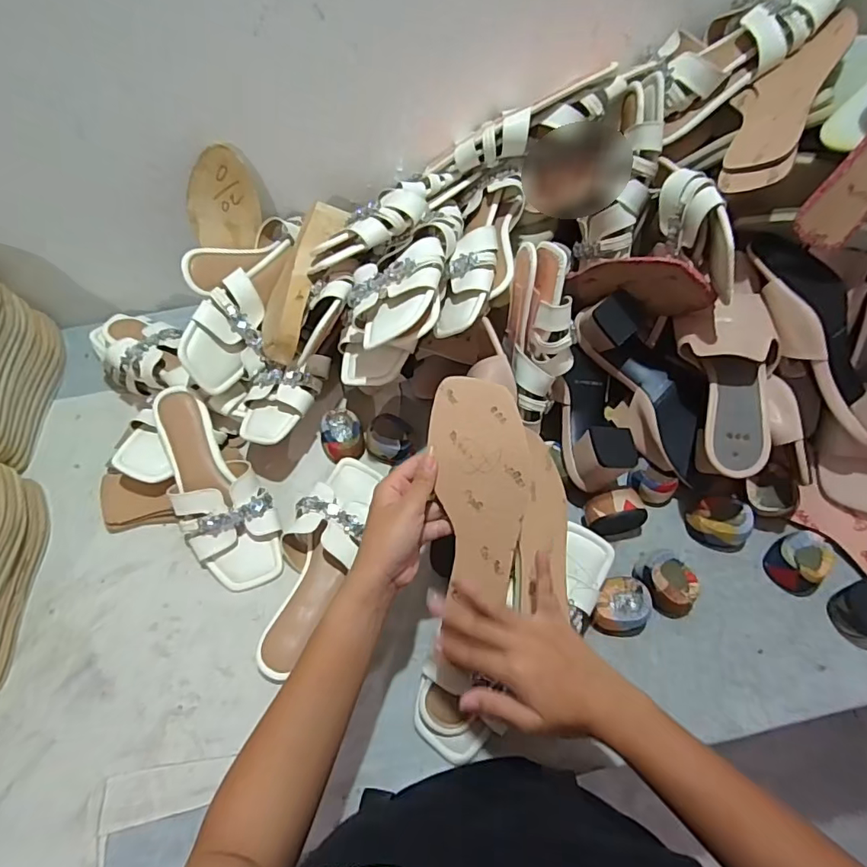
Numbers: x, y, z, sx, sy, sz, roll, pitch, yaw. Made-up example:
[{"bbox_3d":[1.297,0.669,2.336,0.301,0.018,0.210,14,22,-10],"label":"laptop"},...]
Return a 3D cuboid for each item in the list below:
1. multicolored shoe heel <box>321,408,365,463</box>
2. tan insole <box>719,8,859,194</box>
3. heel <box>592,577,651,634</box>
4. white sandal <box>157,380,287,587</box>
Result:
[{"bbox_3d":[-0.113,0.003,0.627,0.052,0.039,0.058,-14,61,-5],"label":"multicolored shoe heel"},{"bbox_3d":[0.336,-0.324,0.499,0.083,0.015,0.233,15,68,49],"label":"tan insole"},{"bbox_3d":[0.193,0.178,0.523,0.050,0.035,0.059,27,65,17],"label":"heel"},{"bbox_3d":[-0.252,0.057,0.575,0.100,0.053,0.248,-30,79,-13],"label":"white sandal"}]

